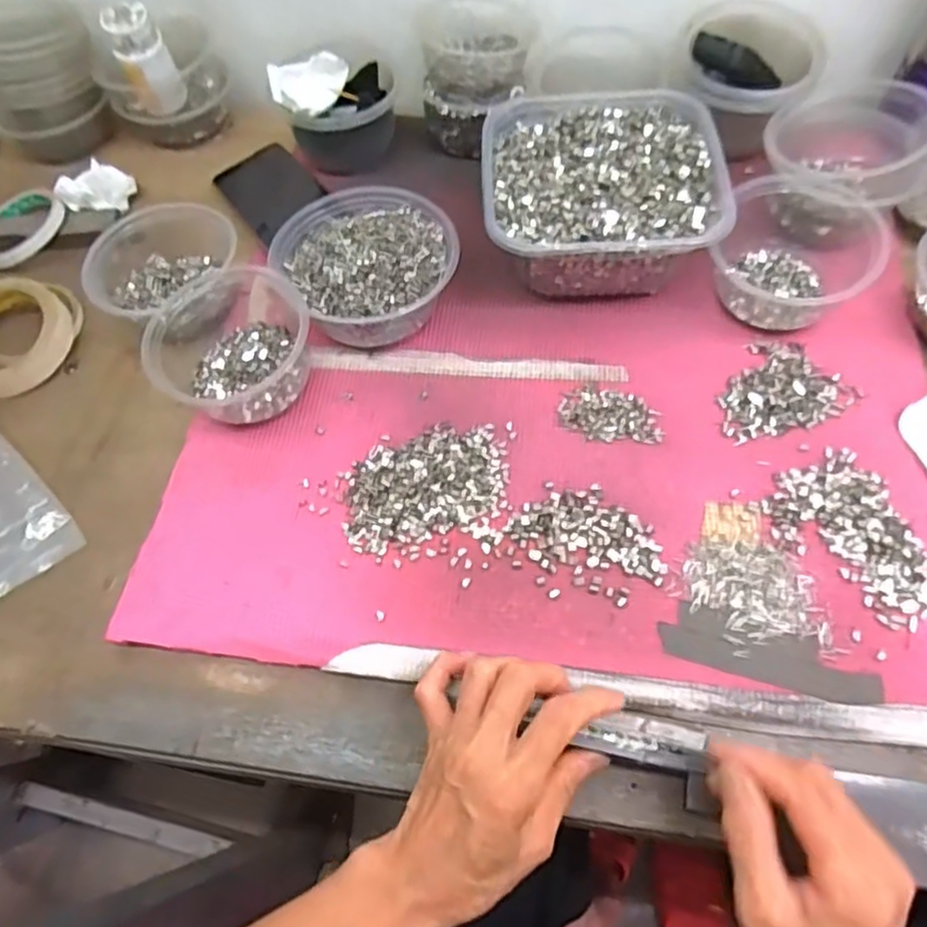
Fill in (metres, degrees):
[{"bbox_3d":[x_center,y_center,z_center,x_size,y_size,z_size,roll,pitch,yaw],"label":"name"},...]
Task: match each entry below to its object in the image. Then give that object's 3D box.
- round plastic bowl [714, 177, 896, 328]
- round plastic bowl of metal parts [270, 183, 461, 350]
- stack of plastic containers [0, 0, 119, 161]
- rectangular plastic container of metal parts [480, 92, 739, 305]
[{"bbox_3d":[0.250,-0.160,0.502,0.110,0.058,0.115,-2,63,3],"label":"round plastic bowl"},{"bbox_3d":[-0.072,-0.152,0.519,0.122,0.057,0.131,-2,63,3],"label":"round plastic bowl of metal parts"},{"bbox_3d":[-0.398,-0.371,0.633,0.111,0.100,0.106,-18,63,-5],"label":"stack of plastic containers"},{"bbox_3d":[0.105,-0.213,0.533,0.171,0.073,0.175,-1,63,3],"label":"rectangular plastic container of metal parts"}]

